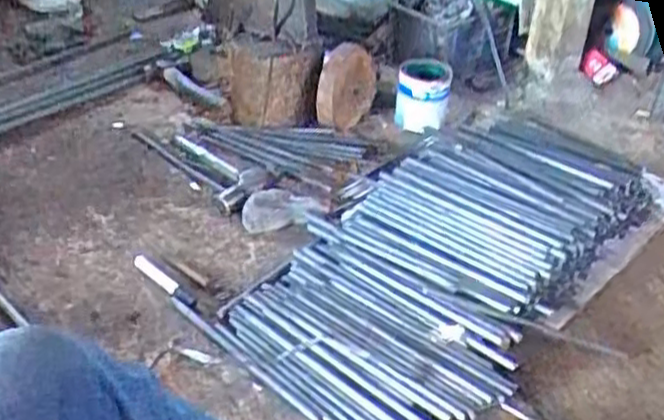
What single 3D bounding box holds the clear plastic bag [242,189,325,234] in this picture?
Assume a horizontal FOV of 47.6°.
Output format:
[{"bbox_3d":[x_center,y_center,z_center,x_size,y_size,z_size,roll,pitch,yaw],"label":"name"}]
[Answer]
[{"bbox_3d":[-0.078,-0.003,1.282,0.151,0.053,0.063,-14,38,-25],"label":"clear plastic bag"}]

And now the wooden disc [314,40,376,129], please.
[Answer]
[{"bbox_3d":[0.029,-0.238,1.470,0.043,0.189,0.140,28,41,30],"label":"wooden disc"}]

